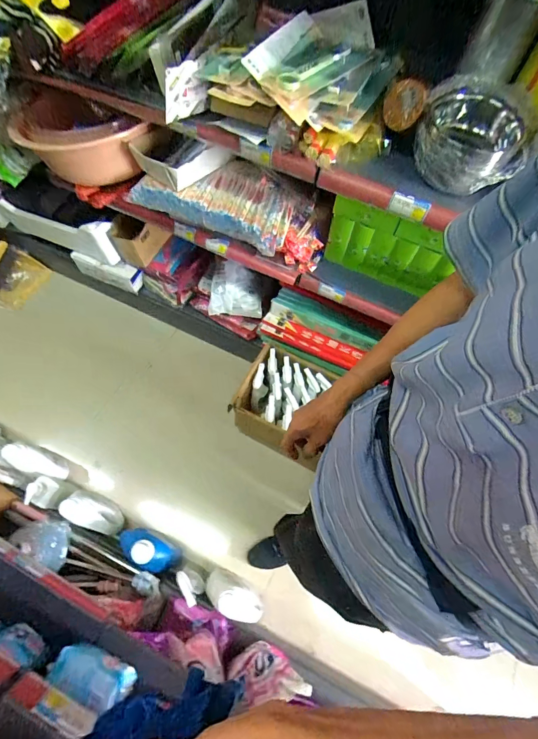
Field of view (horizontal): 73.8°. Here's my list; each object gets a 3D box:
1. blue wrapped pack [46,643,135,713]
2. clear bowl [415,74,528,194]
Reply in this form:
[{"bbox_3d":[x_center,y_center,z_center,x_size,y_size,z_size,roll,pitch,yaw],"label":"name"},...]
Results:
[{"bbox_3d":[-0.295,0.509,0.601,0.134,0.088,0.047,19,65,6],"label":"blue wrapped pack"},{"bbox_3d":[0.351,-0.412,0.631,0.161,0.100,0.152,1,65,-2],"label":"clear bowl"}]

